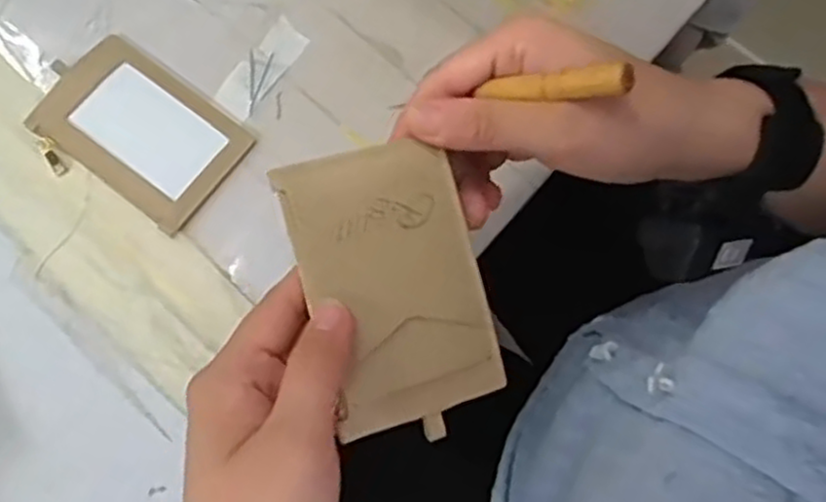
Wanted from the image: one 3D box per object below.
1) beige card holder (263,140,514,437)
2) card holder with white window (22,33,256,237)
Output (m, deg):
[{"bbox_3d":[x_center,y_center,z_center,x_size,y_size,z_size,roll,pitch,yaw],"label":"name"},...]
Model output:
[{"bbox_3d":[-0.006,0.013,0.299,0.072,0.007,0.112,-16,92,-21],"label":"beige card holder"},{"bbox_3d":[-0.157,-0.069,0.426,0.109,0.013,0.079,34,79,6],"label":"card holder with white window"}]

